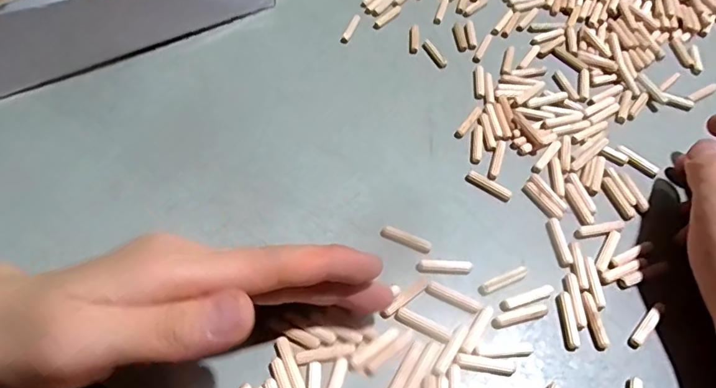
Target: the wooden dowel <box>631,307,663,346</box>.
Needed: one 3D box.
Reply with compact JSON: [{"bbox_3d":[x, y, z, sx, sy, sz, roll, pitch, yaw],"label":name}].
[{"bbox_3d":[0.151,0.069,0.252,0.025,0.004,0.006,-39,68,-22],"label":"wooden dowel"}]

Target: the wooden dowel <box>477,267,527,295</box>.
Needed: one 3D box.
[{"bbox_3d":[0.080,0.047,0.263,0.030,0.004,0.006,-20,62,-14],"label":"wooden dowel"}]

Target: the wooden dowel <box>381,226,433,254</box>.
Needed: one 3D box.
[{"bbox_3d":[0.028,0.026,0.275,0.029,0.007,0.006,21,61,10],"label":"wooden dowel"}]

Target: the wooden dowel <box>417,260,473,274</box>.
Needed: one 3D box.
[{"bbox_3d":[0.048,0.041,0.266,0.030,0.005,0.006,1,59,-1],"label":"wooden dowel"}]

